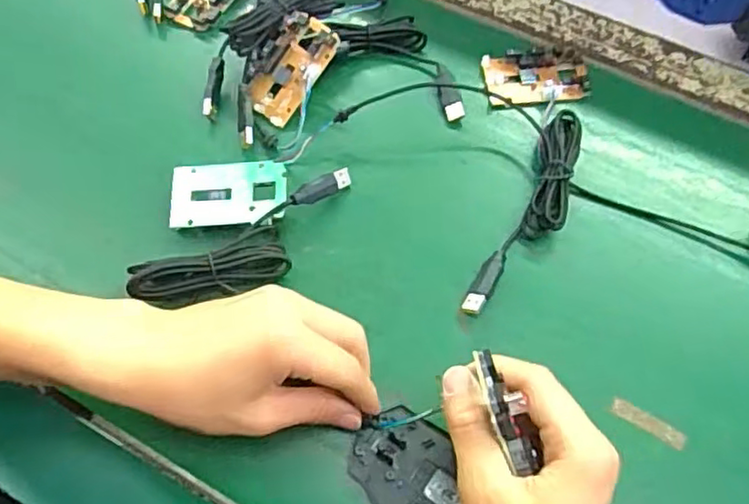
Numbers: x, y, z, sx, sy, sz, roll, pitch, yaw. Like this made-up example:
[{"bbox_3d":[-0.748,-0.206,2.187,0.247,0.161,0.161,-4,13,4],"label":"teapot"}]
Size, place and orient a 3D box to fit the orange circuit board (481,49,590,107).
[{"bbox_3d":[0.124,-0.136,0.491,0.079,0.009,0.049,-7,64,-4],"label":"orange circuit board"}]

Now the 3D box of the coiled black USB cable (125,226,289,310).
[{"bbox_3d":[-0.105,0.013,0.406,0.096,0.026,0.033,-20,65,-10],"label":"coiled black USB cable"}]

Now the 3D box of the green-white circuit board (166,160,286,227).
[{"bbox_3d":[-0.099,-0.039,0.429,0.077,0.009,0.047,0,73,4],"label":"green-white circuit board"}]

